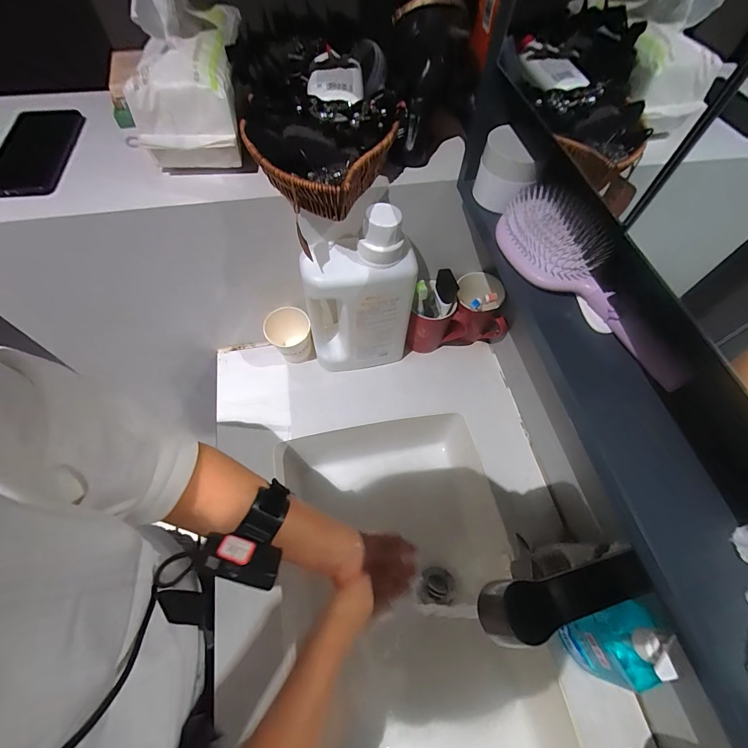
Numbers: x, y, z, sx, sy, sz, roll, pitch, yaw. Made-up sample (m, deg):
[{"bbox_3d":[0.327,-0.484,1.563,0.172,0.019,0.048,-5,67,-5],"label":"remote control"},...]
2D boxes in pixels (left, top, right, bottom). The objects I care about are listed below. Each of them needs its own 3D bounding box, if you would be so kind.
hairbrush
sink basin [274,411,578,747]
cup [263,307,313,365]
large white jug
[{"bbox_3d":[0.184,-0.085,0.331,0.074,0.039,0.225,-14,63,-10],"label":"hairbrush"},{"bbox_3d":[0.053,0.332,0.555,0.333,0.117,0.506,-9,62,-7],"label":"sink basin"},{"bbox_3d":[-0.148,-0.062,0.643,0.074,0.107,0.068,1,61,-2],"label":"cup"},{"bbox_3d":[-0.026,-0.112,0.563,0.153,0.281,0.089,-9,62,-7],"label":"large white jug"}]

